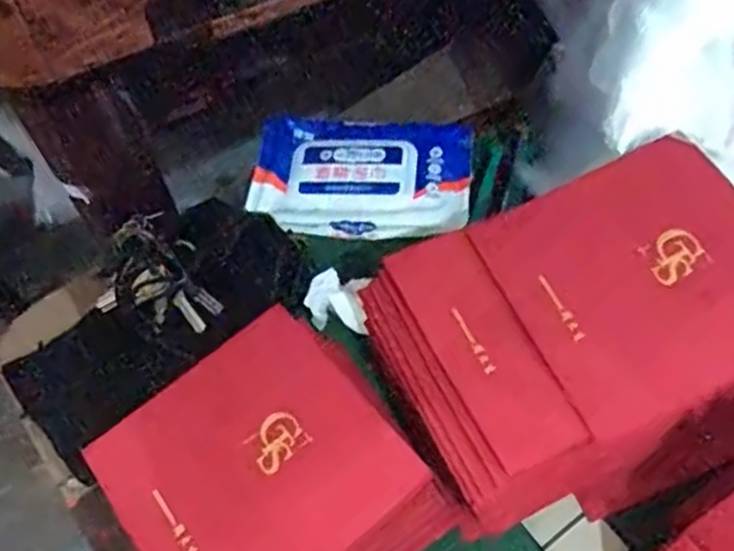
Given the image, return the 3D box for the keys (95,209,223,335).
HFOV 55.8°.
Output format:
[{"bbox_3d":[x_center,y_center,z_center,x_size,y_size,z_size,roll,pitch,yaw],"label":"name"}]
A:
[{"bbox_3d":[-0.146,0.005,0.466,0.065,0.035,0.091,-36,65,-19],"label":"keys"}]

